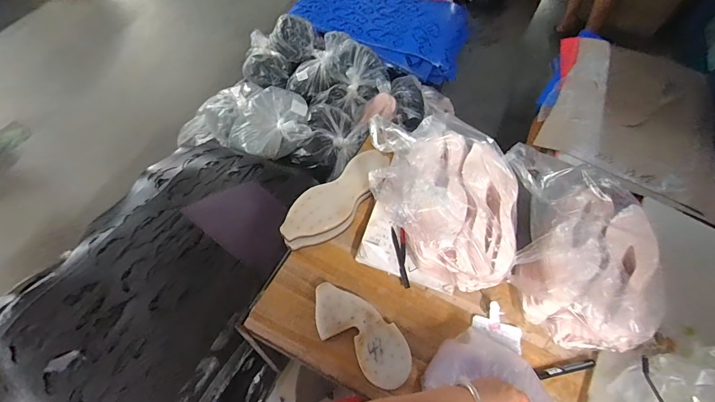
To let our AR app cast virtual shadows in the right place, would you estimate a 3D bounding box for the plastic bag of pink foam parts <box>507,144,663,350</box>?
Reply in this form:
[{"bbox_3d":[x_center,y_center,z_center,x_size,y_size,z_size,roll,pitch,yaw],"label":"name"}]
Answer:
[{"bbox_3d":[0.418,0.084,0.740,0.259,0.122,0.367,8,58,1],"label":"plastic bag of pink foam parts"}]

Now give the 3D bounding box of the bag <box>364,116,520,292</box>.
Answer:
[{"bbox_3d":[0.173,0.005,0.745,0.274,0.166,0.328,-14,60,-12],"label":"bag"}]

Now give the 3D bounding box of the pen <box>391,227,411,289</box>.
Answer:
[{"bbox_3d":[0.086,0.115,0.772,0.015,0.014,0.129,-9,59,-10],"label":"pen"}]

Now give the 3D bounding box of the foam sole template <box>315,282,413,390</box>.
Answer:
[{"bbox_3d":[0.005,0.237,0.681,0.215,0.010,0.099,35,62,17],"label":"foam sole template"}]

